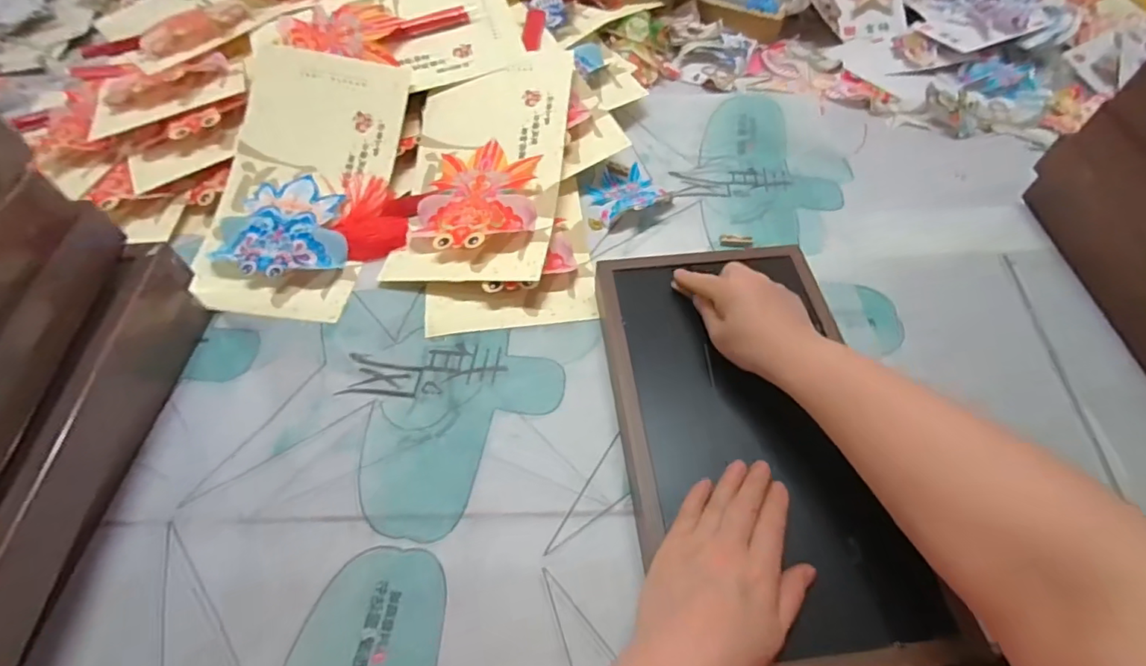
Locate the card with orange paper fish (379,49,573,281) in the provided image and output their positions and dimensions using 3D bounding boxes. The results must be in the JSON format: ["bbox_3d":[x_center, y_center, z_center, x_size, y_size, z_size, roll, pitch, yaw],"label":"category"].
[{"bbox_3d":[-0.098,-0.191,0.604,0.170,0.065,0.314,4,58,2],"label":"card with orange paper fish"}]

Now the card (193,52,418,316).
[{"bbox_3d":[-0.295,-0.168,0.591,0.170,0.034,0.316,4,71,2],"label":"card"}]

